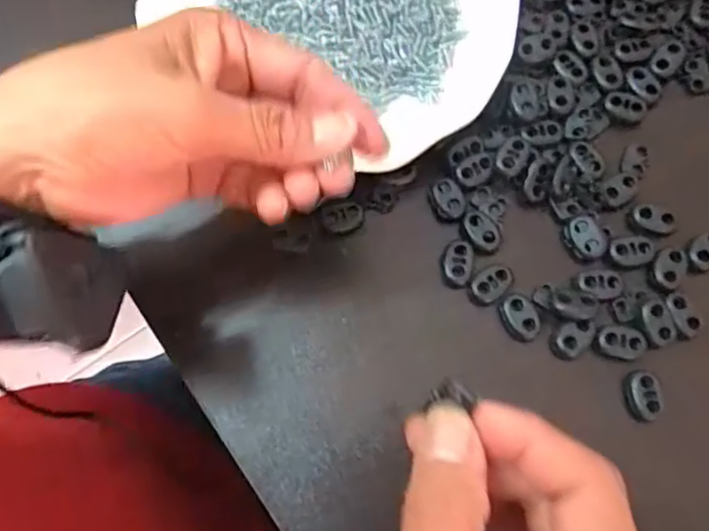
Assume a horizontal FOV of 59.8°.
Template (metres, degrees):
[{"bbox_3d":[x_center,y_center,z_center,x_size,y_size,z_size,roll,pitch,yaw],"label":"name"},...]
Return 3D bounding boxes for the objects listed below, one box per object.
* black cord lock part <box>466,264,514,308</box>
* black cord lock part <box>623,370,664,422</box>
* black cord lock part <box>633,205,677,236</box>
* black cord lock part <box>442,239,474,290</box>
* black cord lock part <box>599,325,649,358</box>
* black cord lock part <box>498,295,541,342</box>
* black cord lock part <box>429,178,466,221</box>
[{"bbox_3d":[0.063,0.008,0.281,0.021,0.004,0.013,-37,76,-13],"label":"black cord lock part"},{"bbox_3d":[0.125,0.057,0.269,0.013,0.012,0.021,-14,72,-7],"label":"black cord lock part"},{"bbox_3d":[0.141,-0.021,0.288,0.019,0.004,0.013,14,71,3],"label":"black cord lock part"},{"bbox_3d":[0.048,-0.002,0.285,0.013,0.004,0.022,9,70,1],"label":"black cord lock part"},{"bbox_3d":[0.119,0.034,0.272,0.022,0.004,0.014,5,70,0],"label":"black cord lock part"},{"bbox_3d":[0.075,0.023,0.277,0.013,0.004,0.021,-19,72,-9],"label":"black cord lock part"},{"bbox_3d":[0.045,-0.032,0.293,0.015,0.004,0.020,-18,72,-8],"label":"black cord lock part"}]

